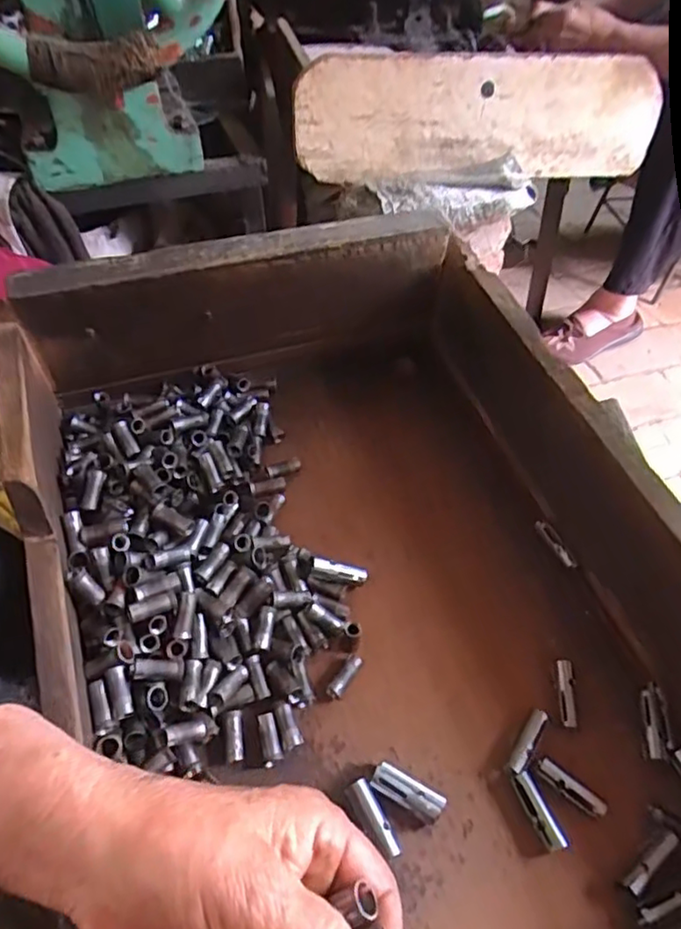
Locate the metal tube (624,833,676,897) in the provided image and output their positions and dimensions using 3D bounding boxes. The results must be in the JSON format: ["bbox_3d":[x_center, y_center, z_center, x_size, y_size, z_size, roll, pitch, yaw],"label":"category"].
[{"bbox_3d":[0.151,0.193,0.296,0.036,0.006,0.007,-26,57,-25],"label":"metal tube"}]

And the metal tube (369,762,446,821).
[{"bbox_3d":[0.034,0.168,0.312,0.037,0.013,0.012,26,52,16],"label":"metal tube"}]

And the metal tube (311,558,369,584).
[{"bbox_3d":[0.000,0.066,0.373,0.040,0.012,0.008,17,47,-19],"label":"metal tube"}]

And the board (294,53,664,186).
[{"bbox_3d":[0.194,-0.460,0.824,0.503,0.151,0.035,-5,45,-8],"label":"board"}]

